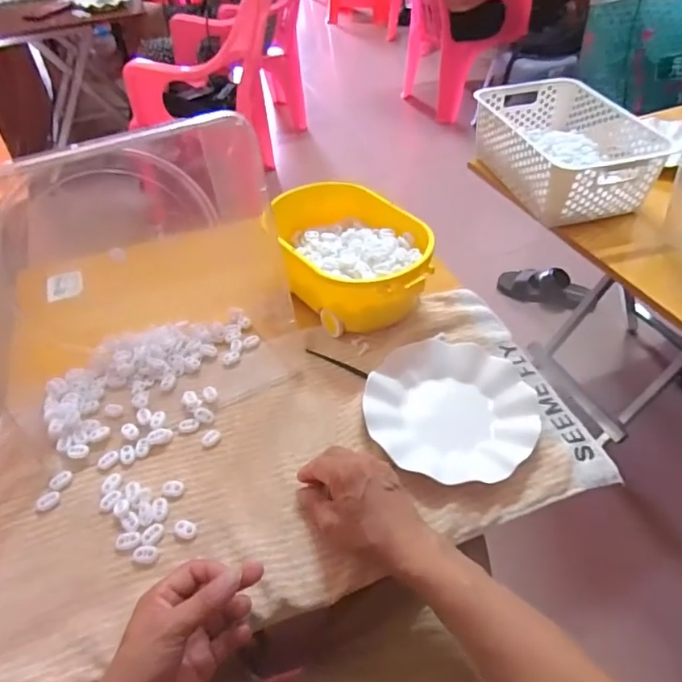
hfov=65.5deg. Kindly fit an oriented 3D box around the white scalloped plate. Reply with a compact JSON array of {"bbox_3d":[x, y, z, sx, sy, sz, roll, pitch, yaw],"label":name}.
[{"bbox_3d":[0.120,0.071,0.578,0.177,0.025,0.177,-1,45,1],"label":"white scalloped plate"}]

